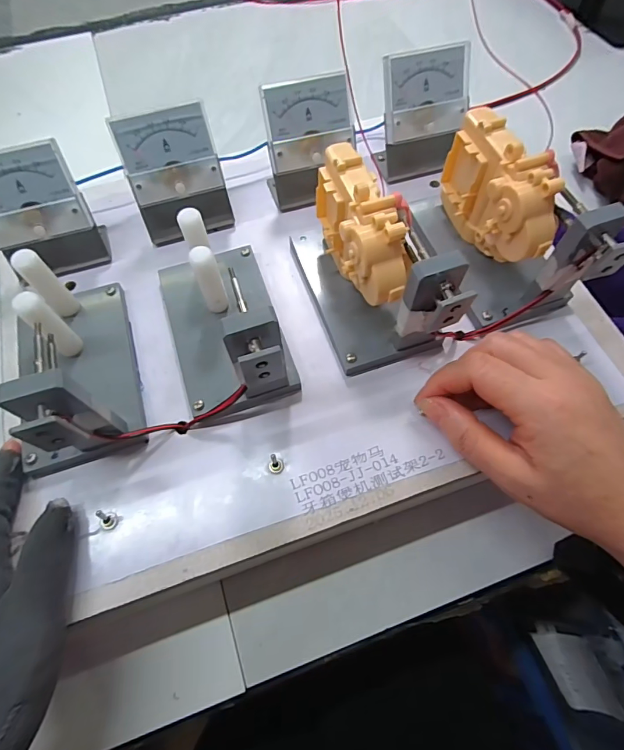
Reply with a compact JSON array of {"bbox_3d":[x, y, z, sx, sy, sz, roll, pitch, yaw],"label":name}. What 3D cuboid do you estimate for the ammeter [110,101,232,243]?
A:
[{"bbox_3d":[-0.096,-0.140,0.303,0.065,0.071,0.042,-18,65,-7],"label":"ammeter"}]

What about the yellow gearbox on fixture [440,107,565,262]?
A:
[{"bbox_3d":[0.120,-0.113,0.275,0.034,0.070,0.093,-14,65,-6],"label":"yellow gearbox on fixture"}]

